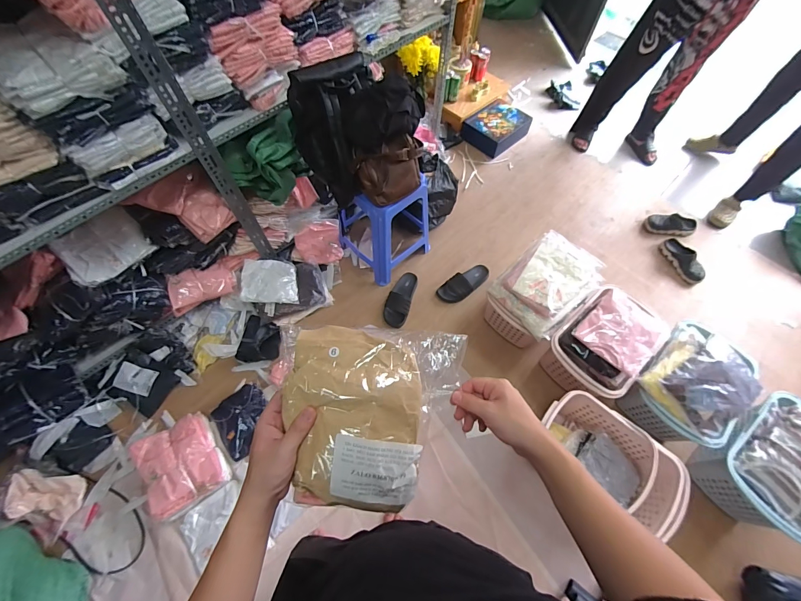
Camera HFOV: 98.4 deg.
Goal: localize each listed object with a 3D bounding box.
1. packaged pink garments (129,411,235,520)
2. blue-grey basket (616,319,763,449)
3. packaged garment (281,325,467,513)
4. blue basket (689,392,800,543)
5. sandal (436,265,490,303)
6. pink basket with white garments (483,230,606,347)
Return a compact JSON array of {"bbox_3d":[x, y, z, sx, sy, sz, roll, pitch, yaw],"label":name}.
[{"bbox_3d":[-0.777,0.568,1.216,0.240,0.086,0.289,-31,67,-16],"label":"packaged pink garments"},{"bbox_3d":[1.055,0.332,1.289,0.395,0.261,0.327,-40,70,-20],"label":"blue-grey basket"},{"bbox_3d":[-0.032,0.131,0.395,0.205,0.029,0.199,-1,81,1],"label":"packaged garment"},{"bbox_3d":[1.281,0.553,1.185,0.422,0.235,0.325,-29,67,-15],"label":"blue basket"},{"bbox_3d":[0.310,-0.088,1.649,0.279,0.054,0.112,-35,69,-18],"label":"sandal"},{"bbox_3d":[0.566,-0.020,1.448,0.366,0.354,0.295,-38,69,-19],"label":"pink basket with white garments"}]

